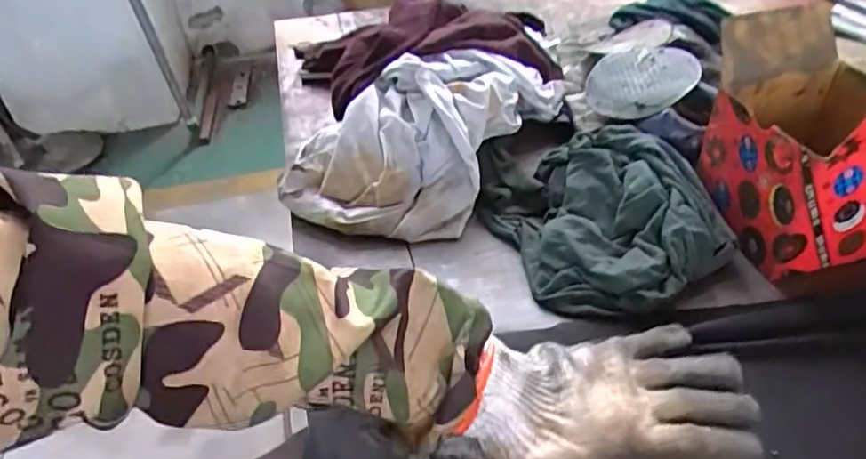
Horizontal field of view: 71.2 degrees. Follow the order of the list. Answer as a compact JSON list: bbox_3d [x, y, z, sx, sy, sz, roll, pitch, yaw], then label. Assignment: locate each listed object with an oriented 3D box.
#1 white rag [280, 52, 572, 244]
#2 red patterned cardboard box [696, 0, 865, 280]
[{"bbox_3d":[-0.004,-0.114,0.636,0.176,0.106,0.314,20,46,26],"label":"white rag"},{"bbox_3d":[0.325,-0.080,0.524,0.143,0.161,0.178,-6,40,-2],"label":"red patterned cardboard box"}]

